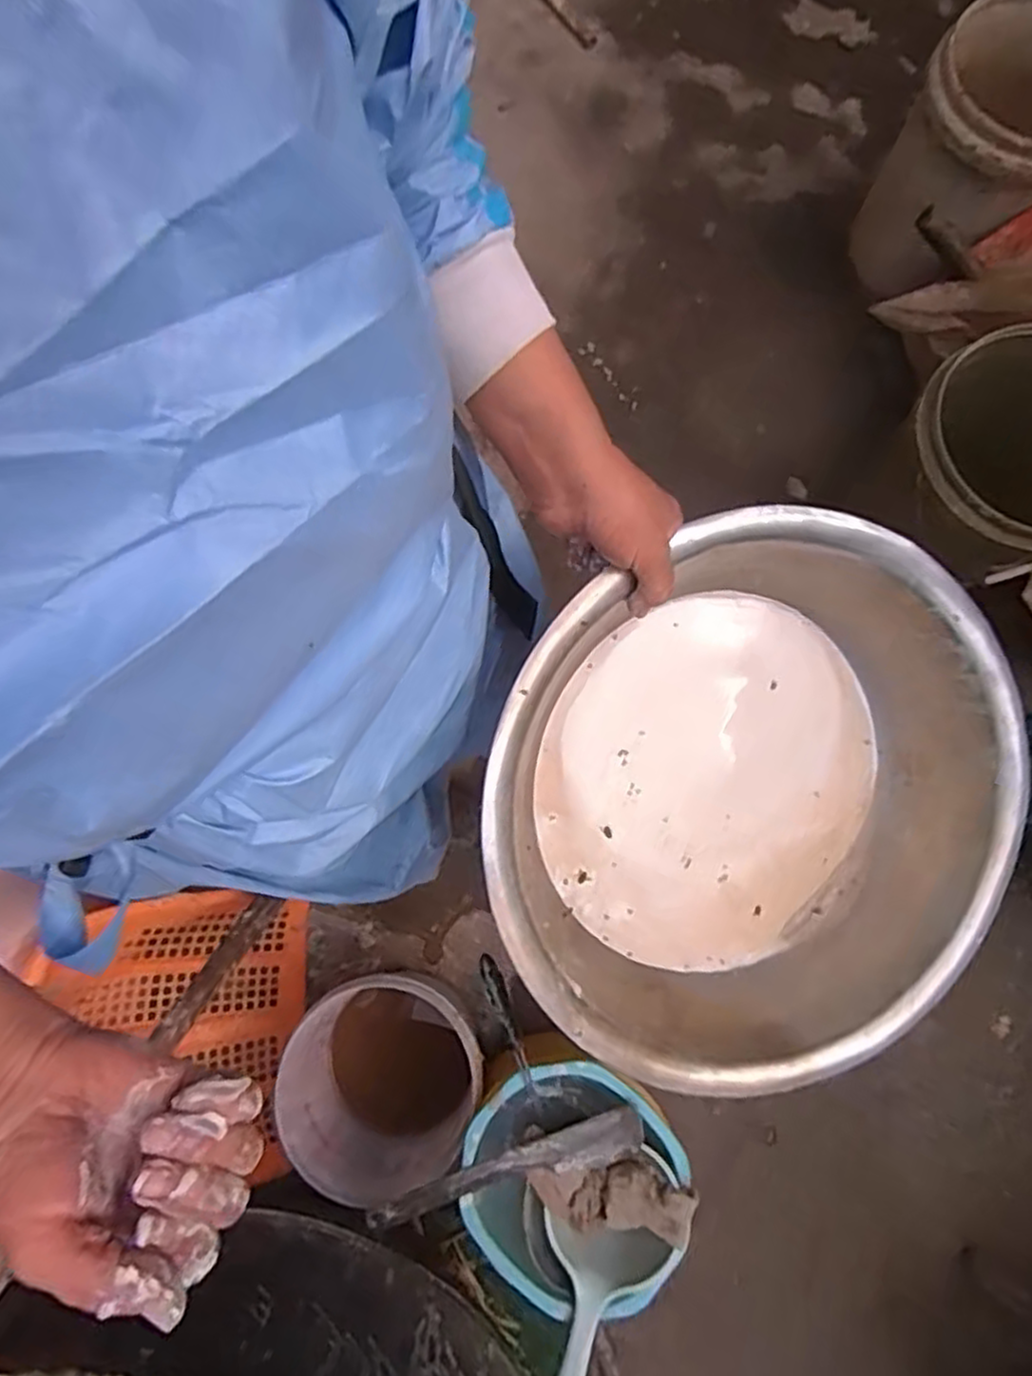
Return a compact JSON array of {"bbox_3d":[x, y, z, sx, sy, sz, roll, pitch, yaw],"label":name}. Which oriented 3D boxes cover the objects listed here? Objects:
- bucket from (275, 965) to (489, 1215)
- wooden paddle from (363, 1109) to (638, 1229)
[{"bbox_3d":[-0.171,0.522,1.014,0.237,0.225,0.253,0,76,2],"label":"bucket"},{"bbox_3d":[-0.009,0.575,0.860,0.329,0.024,0.055,-19,76,-3],"label":"wooden paddle"}]

